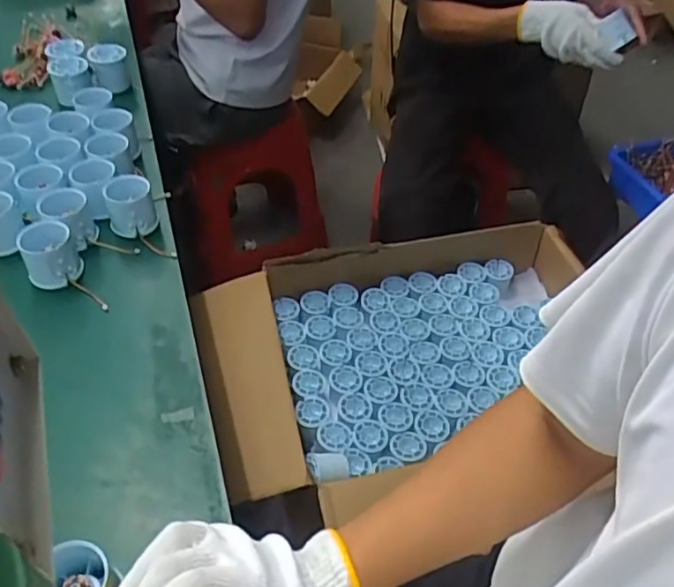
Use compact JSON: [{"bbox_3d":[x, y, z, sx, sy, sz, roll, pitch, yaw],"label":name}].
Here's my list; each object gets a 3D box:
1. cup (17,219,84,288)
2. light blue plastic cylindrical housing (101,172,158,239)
[{"bbox_3d":[-0.307,-0.045,0.657,0.053,0.050,0.063,-15,49,-15],"label":"cup"},{"bbox_3d":[-0.242,-0.104,0.717,0.052,0.052,0.055,1,47,-1],"label":"light blue plastic cylindrical housing"}]

